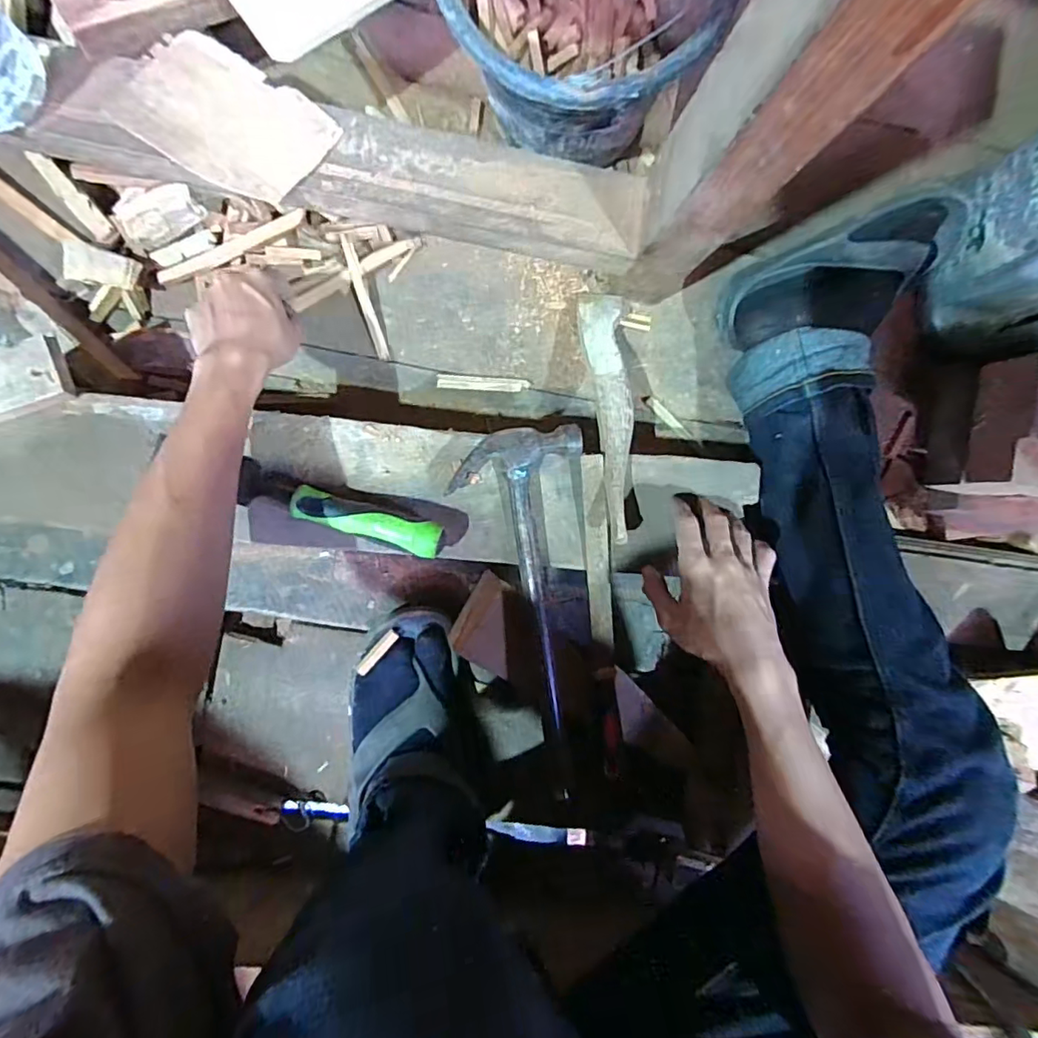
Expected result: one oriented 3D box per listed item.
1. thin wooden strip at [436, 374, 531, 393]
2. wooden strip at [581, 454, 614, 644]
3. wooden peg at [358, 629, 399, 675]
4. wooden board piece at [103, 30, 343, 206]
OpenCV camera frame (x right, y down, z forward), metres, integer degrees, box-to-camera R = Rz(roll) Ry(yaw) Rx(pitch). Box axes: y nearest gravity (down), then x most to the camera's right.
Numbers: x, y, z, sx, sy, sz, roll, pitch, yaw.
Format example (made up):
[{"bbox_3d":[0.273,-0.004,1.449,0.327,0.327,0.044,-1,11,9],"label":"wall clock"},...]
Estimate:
[{"bbox_3d":[-0.038,-0.147,0.596,0.098,0.008,0.014,3,92,-8],"label":"thin wooden strip"},{"bbox_3d":[0.072,0.028,0.505,0.021,0.005,0.172,-3,92,4],"label":"wooden strip"},{"bbox_3d":[-0.143,0.135,0.553,0.011,0.005,0.052,42,86,-8],"label":"wooden peg"},{"bbox_3d":[-0.244,-0.335,0.460,0.150,0.013,0.102,29,86,-9],"label":"wooden board piece"}]

